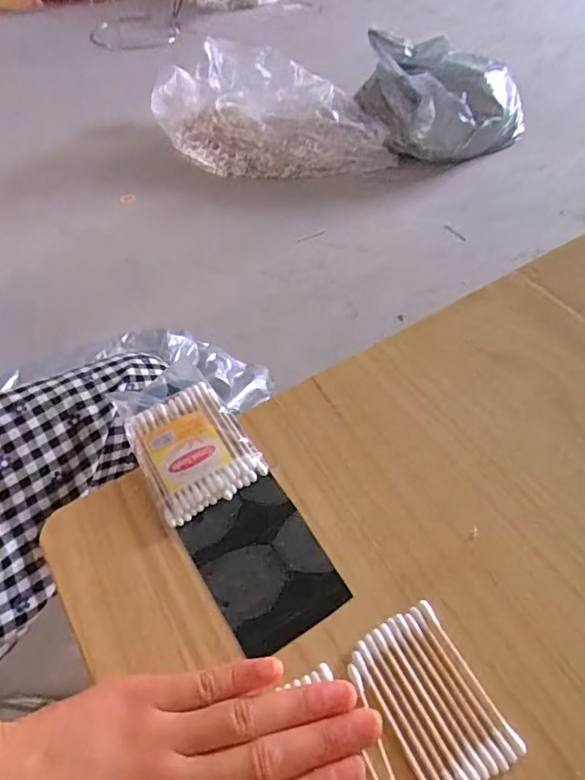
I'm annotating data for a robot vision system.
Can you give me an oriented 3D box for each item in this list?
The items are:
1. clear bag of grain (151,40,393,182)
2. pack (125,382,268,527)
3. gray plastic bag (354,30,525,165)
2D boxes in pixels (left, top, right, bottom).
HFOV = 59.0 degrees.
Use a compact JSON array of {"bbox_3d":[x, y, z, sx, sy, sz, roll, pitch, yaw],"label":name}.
[{"bbox_3d":[-0.061,-0.661,1.252,0.610,0.224,0.185,8,53,6],"label":"clear bag of grain"},{"bbox_3d":[-0.060,0.036,0.308,0.061,0.014,0.073,-30,59,-20],"label":"pack"},{"bbox_3d":[0.392,-0.688,1.216,0.391,0.240,0.194,-11,53,-8],"label":"gray plastic bag"}]

